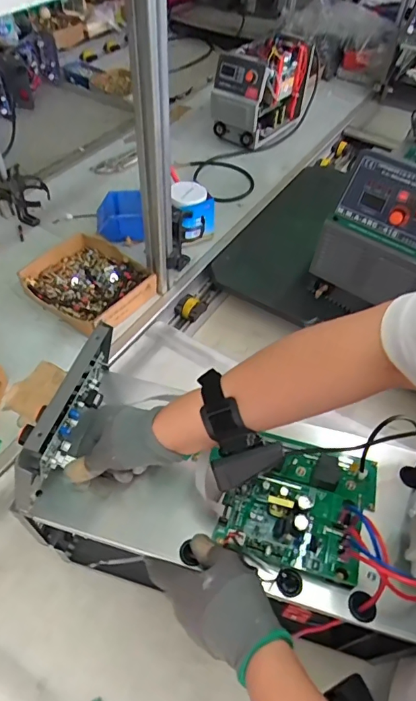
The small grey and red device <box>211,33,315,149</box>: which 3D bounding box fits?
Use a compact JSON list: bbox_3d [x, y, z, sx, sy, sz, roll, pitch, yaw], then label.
[{"bbox_3d":[0.170,-0.788,1.383,0.156,0.244,0.330,32,56,20],"label":"small grey and red device"}]

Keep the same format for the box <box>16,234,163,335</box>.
[{"bbox_3d":[-0.248,-0.135,0.926,0.240,0.054,0.198,32,55,23],"label":"box"}]

